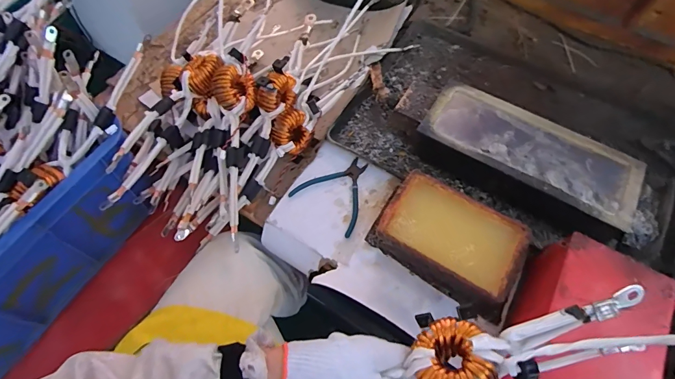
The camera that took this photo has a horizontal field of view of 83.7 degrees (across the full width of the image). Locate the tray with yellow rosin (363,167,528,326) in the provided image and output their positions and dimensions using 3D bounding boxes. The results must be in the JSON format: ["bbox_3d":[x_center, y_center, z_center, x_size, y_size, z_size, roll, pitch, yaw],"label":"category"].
[{"bbox_3d":[0.177,0.080,0.592,0.231,0.069,0.157,38,68,18],"label":"tray with yellow rosin"}]

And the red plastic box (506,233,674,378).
[{"bbox_3d":[0.311,0.186,0.470,0.150,0.080,0.233,28,65,13],"label":"red plastic box"}]

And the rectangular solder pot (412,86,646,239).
[{"bbox_3d":[0.317,-0.052,0.655,0.347,0.095,0.150,29,65,14],"label":"rectangular solder pot"}]

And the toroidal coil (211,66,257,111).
[{"bbox_3d":[-0.177,-0.170,0.645,0.039,0.076,0.072,-6,64,35],"label":"toroidal coil"}]

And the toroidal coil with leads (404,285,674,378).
[{"bbox_3d":[0.250,0.118,0.310,0.380,0.114,0.079,-20,59,24],"label":"toroidal coil with leads"}]

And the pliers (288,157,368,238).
[{"bbox_3d":[0.005,-0.002,0.664,0.128,0.005,0.133,33,66,16],"label":"pliers"}]

